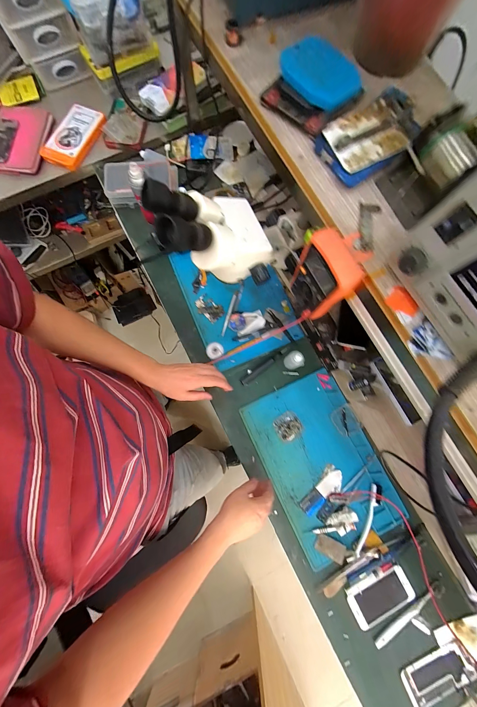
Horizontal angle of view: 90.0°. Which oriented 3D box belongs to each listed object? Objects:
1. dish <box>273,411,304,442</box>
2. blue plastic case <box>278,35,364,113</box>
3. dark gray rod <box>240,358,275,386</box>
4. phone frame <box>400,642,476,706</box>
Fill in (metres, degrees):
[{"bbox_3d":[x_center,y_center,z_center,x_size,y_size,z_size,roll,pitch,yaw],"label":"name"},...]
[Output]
[{"bbox_3d":[0.121,0.175,0.566,0.063,0.019,0.060,-29,80,-6],"label":"dish"},{"bbox_3d":[0.116,-0.411,0.349,0.064,0.022,0.122,-39,83,30],"label":"blue plastic case"},{"bbox_3d":[0.048,0.045,0.596,0.100,0.016,0.018,-36,81,-7],"label":"dark gray rod"},{"bbox_3d":[0.405,0.653,0.481,0.144,0.010,0.074,-22,80,-5],"label":"phone frame"}]

